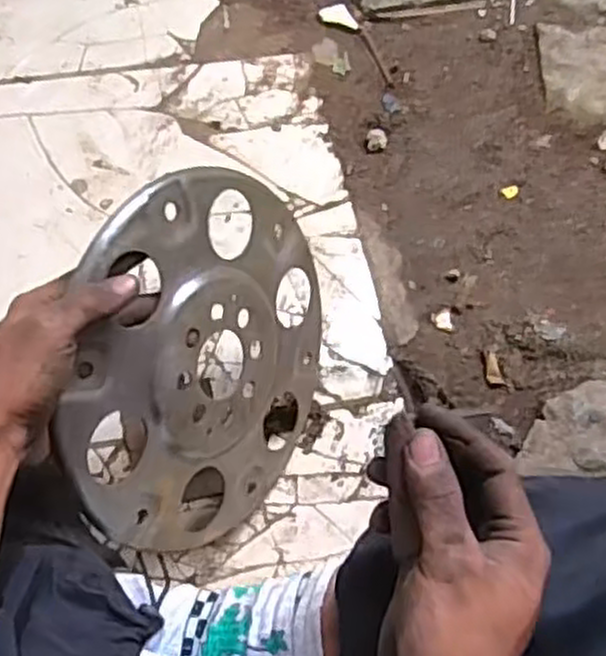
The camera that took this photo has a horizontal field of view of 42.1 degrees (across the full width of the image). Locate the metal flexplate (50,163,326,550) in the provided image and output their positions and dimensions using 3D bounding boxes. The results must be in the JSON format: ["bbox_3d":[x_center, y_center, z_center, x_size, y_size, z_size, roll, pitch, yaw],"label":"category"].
[{"bbox_3d":[-0.063,0.026,0.560,0.013,0.264,0.256,10,72,35],"label":"metal flexplate"}]

